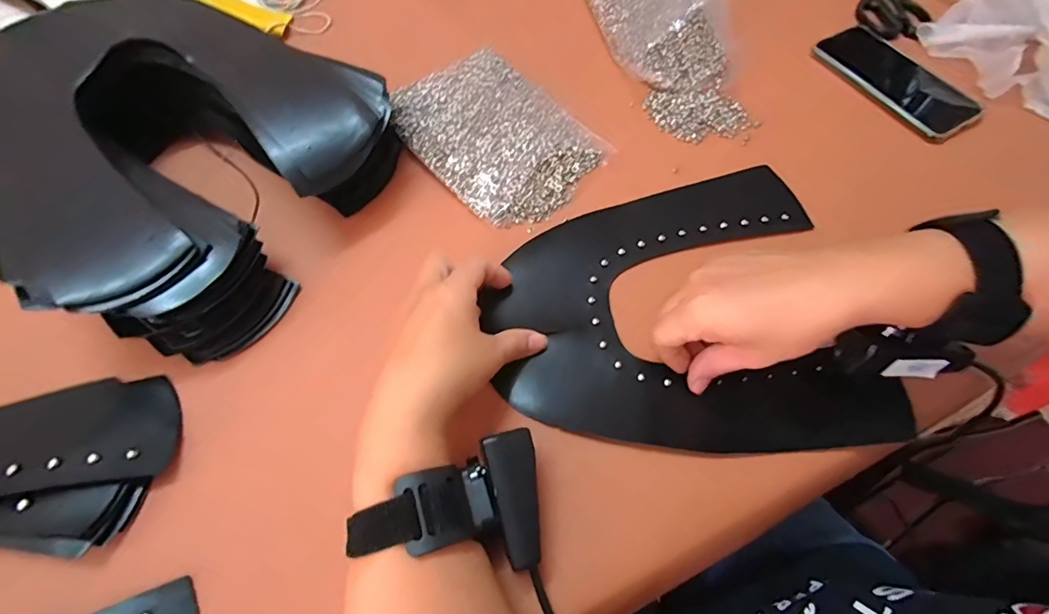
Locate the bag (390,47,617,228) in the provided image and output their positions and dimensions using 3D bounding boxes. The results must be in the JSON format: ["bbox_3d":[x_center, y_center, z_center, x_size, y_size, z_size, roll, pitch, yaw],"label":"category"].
[{"bbox_3d":[-0.024,-0.155,0.422,0.168,0.032,0.135,39,68,16],"label":"bag"}]

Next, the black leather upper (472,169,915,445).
[{"bbox_3d":[0.110,0.000,0.356,0.268,0.014,0.225,-7,64,-7],"label":"black leather upper"}]

